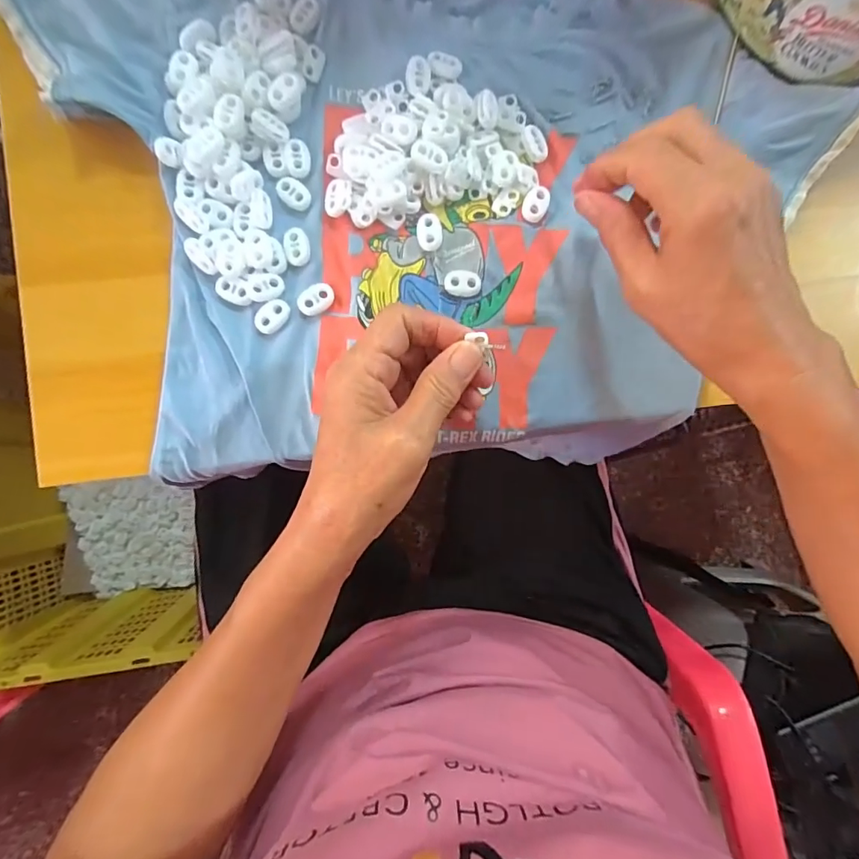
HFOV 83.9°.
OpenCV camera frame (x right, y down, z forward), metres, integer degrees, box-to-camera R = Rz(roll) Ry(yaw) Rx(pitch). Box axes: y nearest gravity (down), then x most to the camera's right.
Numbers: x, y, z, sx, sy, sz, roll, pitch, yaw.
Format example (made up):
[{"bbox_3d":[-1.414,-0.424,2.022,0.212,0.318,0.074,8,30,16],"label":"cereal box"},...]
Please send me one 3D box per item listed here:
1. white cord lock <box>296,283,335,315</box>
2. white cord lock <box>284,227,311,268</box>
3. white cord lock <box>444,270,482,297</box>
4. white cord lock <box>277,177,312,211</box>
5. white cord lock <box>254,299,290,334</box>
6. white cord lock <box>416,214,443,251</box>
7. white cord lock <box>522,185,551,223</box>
[{"bbox_3d":[-0.069,-0.080,0.290,0.023,0.005,0.016,-35,91,-4],"label":"white cord lock"},{"bbox_3d":[-0.080,-0.110,0.289,0.015,0.004,0.022,-10,89,-4],"label":"white cord lock"},{"bbox_3d":[0.021,-0.091,0.296,0.023,0.005,0.015,4,88,-4],"label":"white cord lock"},{"bbox_3d":[-0.082,-0.144,0.290,0.022,0.004,0.015,41,86,-2],"label":"white cord lock"},{"bbox_3d":[-0.095,-0.068,0.288,0.023,0.004,0.015,-39,91,-4],"label":"white cord lock"},{"bbox_3d":[0.000,-0.121,0.294,0.016,0.004,0.022,4,88,-4],"label":"white cord lock"},{"bbox_3d":[0.067,-0.143,0.300,0.015,0.004,0.024,20,87,-3],"label":"white cord lock"}]

